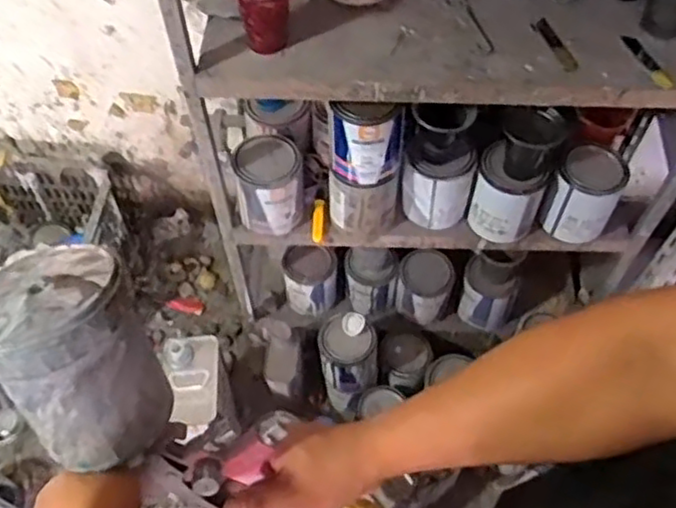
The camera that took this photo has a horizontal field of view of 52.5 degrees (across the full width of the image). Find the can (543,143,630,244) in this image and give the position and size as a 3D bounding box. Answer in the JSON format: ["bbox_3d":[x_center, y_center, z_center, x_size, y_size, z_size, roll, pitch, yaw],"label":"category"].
[{"bbox_3d":[0.396,-0.100,1.098,0.104,0.123,0.110,18,60,14],"label":"can"}]

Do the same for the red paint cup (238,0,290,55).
[{"bbox_3d":[-0.091,-0.308,0.851,0.077,0.085,0.078,-1,57,2],"label":"red paint cup"}]

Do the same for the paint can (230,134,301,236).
[{"bbox_3d":[-0.110,-0.112,1.101,0.101,0.130,0.104,-1,57,2],"label":"paint can"}]

